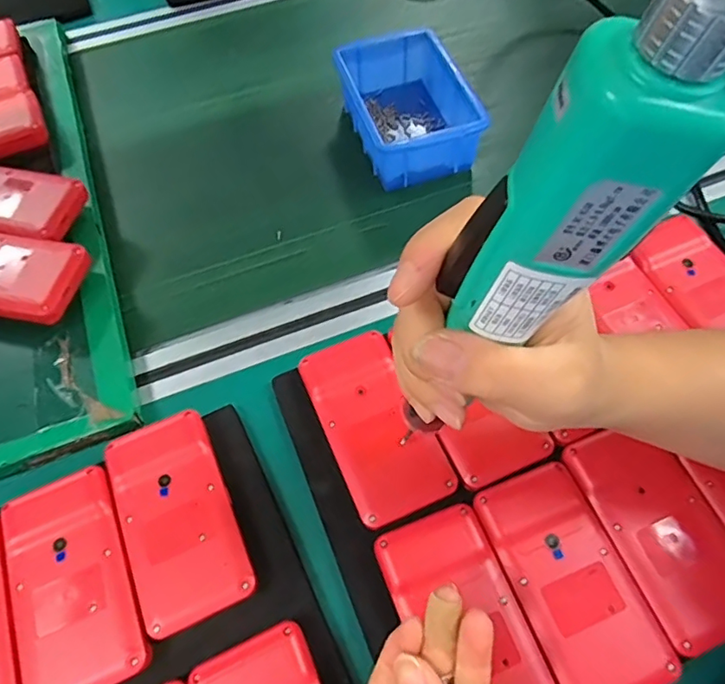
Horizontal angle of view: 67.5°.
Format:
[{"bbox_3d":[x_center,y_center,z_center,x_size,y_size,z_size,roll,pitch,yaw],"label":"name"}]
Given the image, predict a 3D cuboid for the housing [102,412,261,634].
[{"bbox_3d":[-0.110,0.105,0.327,0.062,0.022,0.118,-23,62,-10],"label":"housing"}]

